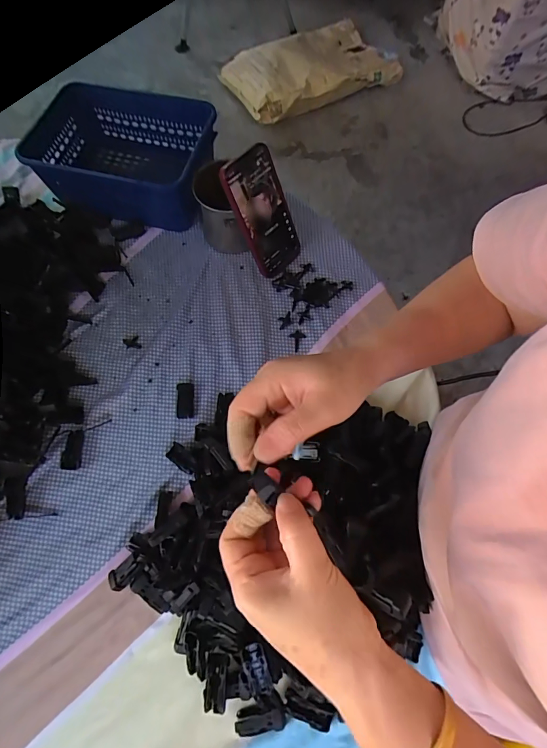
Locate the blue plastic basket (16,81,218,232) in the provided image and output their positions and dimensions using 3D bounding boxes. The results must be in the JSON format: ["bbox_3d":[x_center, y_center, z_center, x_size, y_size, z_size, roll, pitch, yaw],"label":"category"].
[{"bbox_3d":[-0.210,-0.323,0.587,0.250,0.096,0.180,14,68,5],"label":"blue plastic basket"}]

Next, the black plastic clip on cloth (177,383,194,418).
[{"bbox_3d":[-0.111,0.032,0.499,0.021,0.009,0.046,-4,68,-3],"label":"black plastic clip on cloth"}]

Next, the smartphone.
[{"bbox_3d":[-0.012,-0.210,0.526,0.017,0.159,0.072,27,67,39],"label":"smartphone"}]

